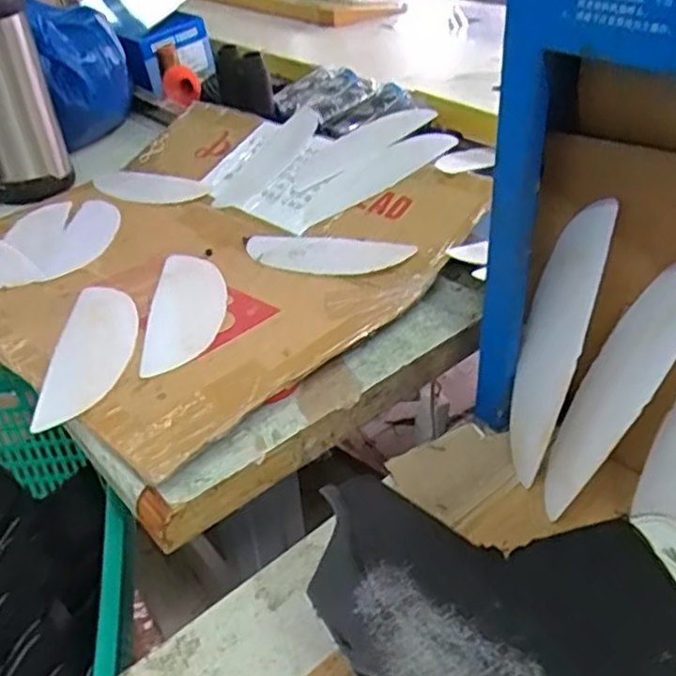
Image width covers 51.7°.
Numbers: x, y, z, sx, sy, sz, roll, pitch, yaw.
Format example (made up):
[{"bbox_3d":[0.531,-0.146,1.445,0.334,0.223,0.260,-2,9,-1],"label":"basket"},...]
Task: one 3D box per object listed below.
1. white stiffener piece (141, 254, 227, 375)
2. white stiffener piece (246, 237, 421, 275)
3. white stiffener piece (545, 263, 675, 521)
[{"bbox_3d":[-0.146,-0.031,0.680,0.071,0.005,0.208,-7,38,-1],"label":"white stiffener piece"},{"bbox_3d":[-0.014,-0.090,0.738,0.185,0.006,0.062,10,41,20],"label":"white stiffener piece"},{"bbox_3d":[0.209,0.030,0.514,0.011,0.219,0.070,19,22,-11],"label":"white stiffener piece"}]

